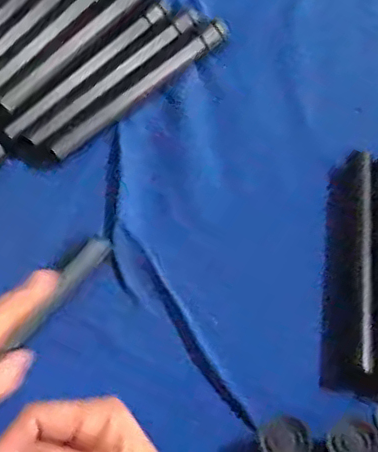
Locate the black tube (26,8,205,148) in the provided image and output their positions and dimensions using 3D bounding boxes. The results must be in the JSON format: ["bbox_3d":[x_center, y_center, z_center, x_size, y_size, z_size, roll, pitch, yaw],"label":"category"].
[{"bbox_3d":[-0.074,-0.161,0.640,0.027,0.018,0.242,37,62,22],"label":"black tube"}]

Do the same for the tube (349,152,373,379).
[{"bbox_3d":[0.146,0.023,0.523,0.016,0.019,0.219,8,55,4],"label":"tube"}]

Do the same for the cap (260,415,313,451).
[{"bbox_3d":[0.065,0.147,0.418,0.032,0.014,0.034,1,55,-1],"label":"cap"}]

